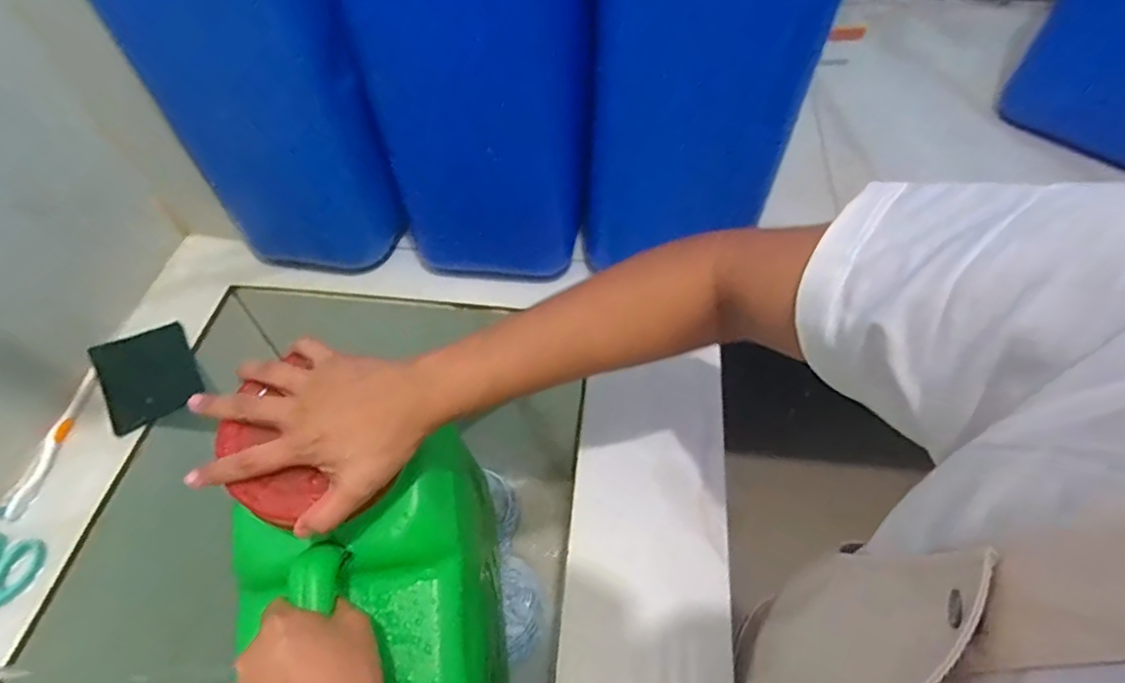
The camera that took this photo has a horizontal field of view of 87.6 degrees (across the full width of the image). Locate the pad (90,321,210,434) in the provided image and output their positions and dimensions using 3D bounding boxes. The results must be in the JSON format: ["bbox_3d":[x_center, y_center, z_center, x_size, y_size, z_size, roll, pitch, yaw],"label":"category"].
[{"bbox_3d":[-0.400,0.032,0.571,0.078,0.008,0.097,-21,70,-32],"label":"pad"}]

